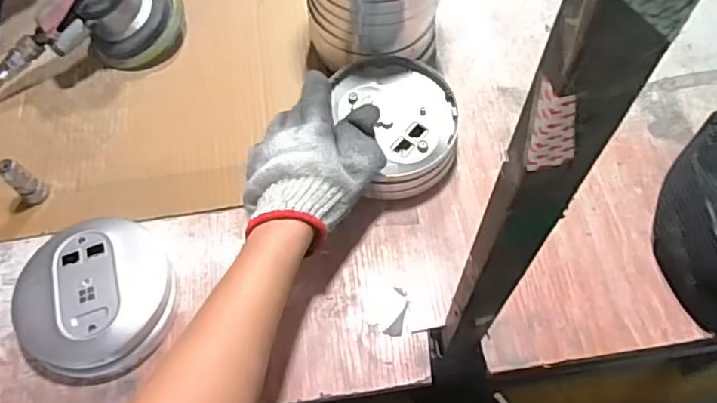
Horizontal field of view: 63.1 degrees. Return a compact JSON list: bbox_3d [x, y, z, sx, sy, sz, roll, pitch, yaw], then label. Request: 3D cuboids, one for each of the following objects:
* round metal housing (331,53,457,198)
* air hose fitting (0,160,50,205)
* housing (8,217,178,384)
[{"bbox_3d":[0.037,-0.074,0.579,0.118,0.045,0.134,-5,62,0],"label":"round metal housing"},{"bbox_3d":[-0.323,-0.019,0.560,0.018,0.056,0.024,34,69,19],"label":"air hose fitting"},{"bbox_3d":[-0.237,0.084,0.524,0.133,0.039,0.137,-1,62,2],"label":"housing"}]

